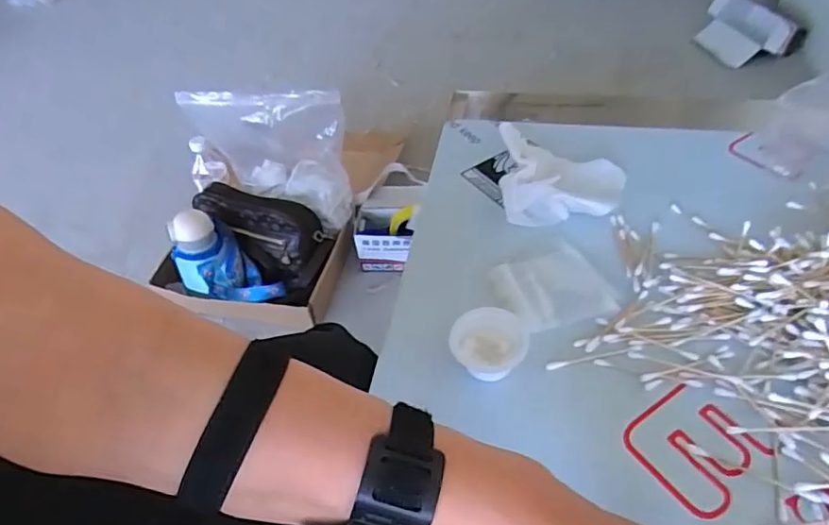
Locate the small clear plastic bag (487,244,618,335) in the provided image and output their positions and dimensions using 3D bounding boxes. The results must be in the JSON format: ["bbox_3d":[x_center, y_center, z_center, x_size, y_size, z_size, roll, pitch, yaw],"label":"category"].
[{"bbox_3d":[0.111,0.022,0.451,0.081,0.005,0.075,-17,48,-9],"label":"small clear plastic bag"}]

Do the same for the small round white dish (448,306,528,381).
[{"bbox_3d":[0.054,0.058,0.405,0.053,0.028,0.045,2,48,7],"label":"small round white dish"}]

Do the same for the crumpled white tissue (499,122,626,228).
[{"bbox_3d":[0.139,-0.085,0.526,0.112,0.028,0.120,3,48,9],"label":"crumpled white tissue"}]

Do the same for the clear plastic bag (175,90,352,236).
[{"bbox_3d":[-0.263,-0.199,1.029,0.309,0.258,0.083,12,50,16],"label":"clear plastic bag"}]

